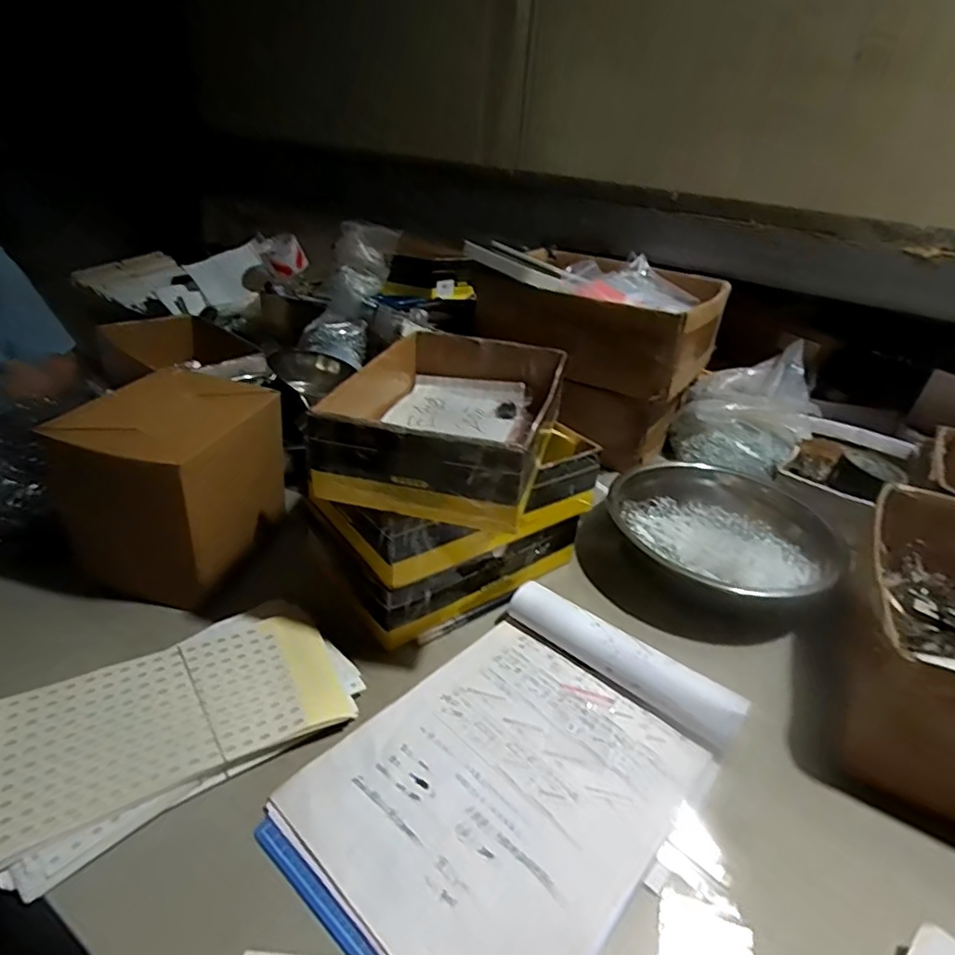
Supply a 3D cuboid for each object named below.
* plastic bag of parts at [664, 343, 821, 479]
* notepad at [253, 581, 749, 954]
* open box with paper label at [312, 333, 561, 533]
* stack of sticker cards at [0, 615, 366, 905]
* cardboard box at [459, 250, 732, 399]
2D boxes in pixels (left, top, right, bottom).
[{"bbox_3d":[0.399,-0.101,0.888,0.175,0.146,0.180,25,35,30],"label":"plastic bag of parts"},{"bbox_3d":[0.031,0.211,0.444,0.214,0.040,0.306,28,37,34],"label":"notepad"},{"bbox_3d":[-0.022,-0.062,0.556,0.167,0.071,0.257,11,31,10],"label":"open box with paper label"},{"bbox_3d":[-0.229,0.182,0.452,0.256,0.026,0.138,-19,38,-36],"label":"stack of sticker cards"},{"bbox_3d":[0.181,-0.237,0.884,0.311,0.118,0.241,22,34,27],"label":"cardboard box"}]

